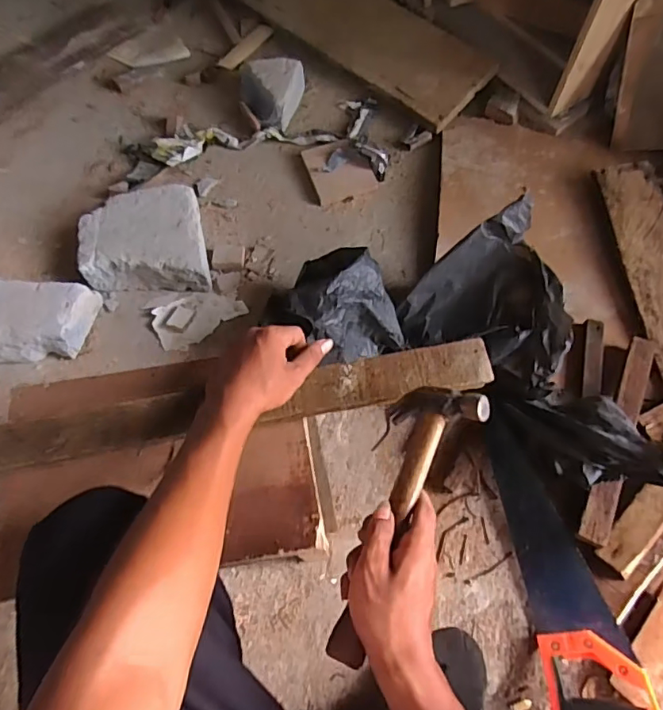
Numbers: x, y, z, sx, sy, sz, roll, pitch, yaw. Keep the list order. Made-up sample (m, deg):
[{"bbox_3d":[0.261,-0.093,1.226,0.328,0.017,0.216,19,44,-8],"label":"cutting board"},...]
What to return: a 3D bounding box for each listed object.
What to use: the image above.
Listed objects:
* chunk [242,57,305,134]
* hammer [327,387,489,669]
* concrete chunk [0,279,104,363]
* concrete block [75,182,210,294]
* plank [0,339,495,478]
[{"bbox_3d":[-0.114,-0.512,1.020,0.129,0.070,0.133,-5,66,-3],"label":"chunk"},{"bbox_3d":[0.064,0.139,0.459,0.094,0.032,0.243,1,57,43],"label":"hammer"},{"bbox_3d":[-0.488,-0.054,0.825,0.209,0.071,0.120,0,66,0],"label":"concrete chunk"},{"bbox_3d":[-0.315,-0.194,0.879,0.204,0.071,0.187,-7,66,-3],"label":"concrete block"},{"bbox_3d":[-0.271,0.083,0.527,0.881,0.043,0.052,-10,67,-4],"label":"plank"}]

